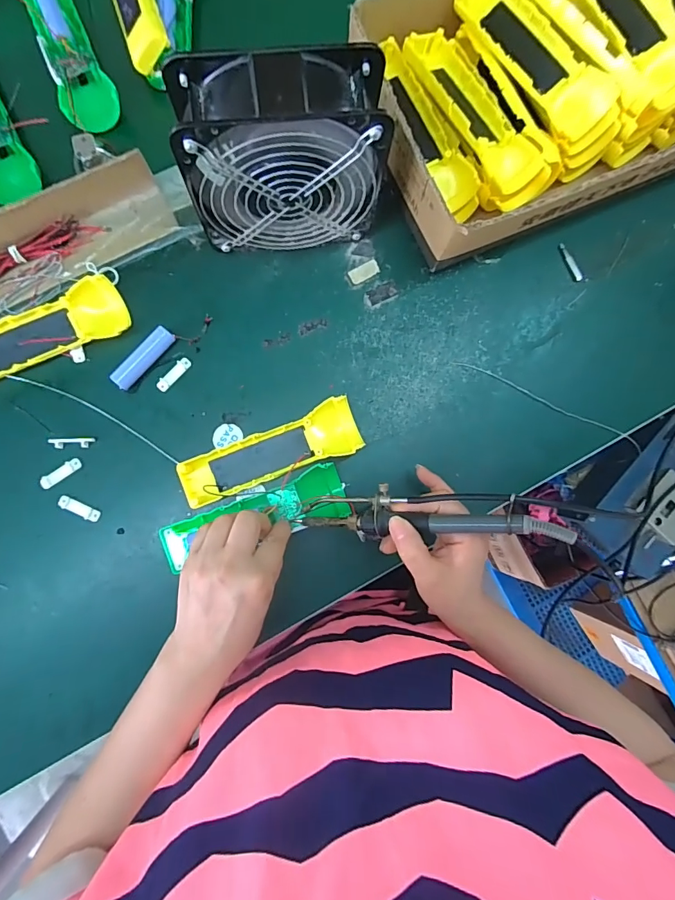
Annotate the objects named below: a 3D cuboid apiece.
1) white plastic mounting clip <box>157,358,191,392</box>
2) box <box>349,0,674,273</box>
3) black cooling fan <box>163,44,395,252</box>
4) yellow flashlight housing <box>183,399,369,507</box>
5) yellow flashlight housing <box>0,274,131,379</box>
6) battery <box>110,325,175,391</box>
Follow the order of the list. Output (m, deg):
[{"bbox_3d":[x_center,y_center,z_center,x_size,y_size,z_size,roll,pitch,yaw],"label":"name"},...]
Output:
[{"bbox_3d":[-0.152,-0.070,0.408,0.011,0.004,0.039,42,85,-1],"label":"white plastic mounting clip"},{"bbox_3d":[0.231,-0.347,0.387,0.410,0.111,0.224,-26,88,-5],"label":"box"},{"bbox_3d":[-0.039,-0.226,0.351,0.154,0.145,0.068,-7,88,-4],"label":"black cooling fan"},{"bbox_3d":[-0.058,0.005,0.397,0.161,0.024,0.047,-23,89,-5],"label":"yellow flashlight housing"},{"bbox_3d":[-0.269,-0.099,0.386,0.163,0.025,0.047,-23,89,-5],"label":"yellow flashlight housing"},{"bbox_3d":[-0.177,-0.084,0.400,0.018,0.016,0.066,43,85,-1],"label":"battery"}]

